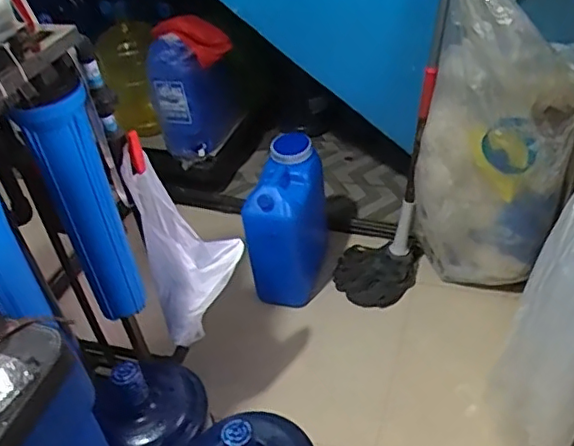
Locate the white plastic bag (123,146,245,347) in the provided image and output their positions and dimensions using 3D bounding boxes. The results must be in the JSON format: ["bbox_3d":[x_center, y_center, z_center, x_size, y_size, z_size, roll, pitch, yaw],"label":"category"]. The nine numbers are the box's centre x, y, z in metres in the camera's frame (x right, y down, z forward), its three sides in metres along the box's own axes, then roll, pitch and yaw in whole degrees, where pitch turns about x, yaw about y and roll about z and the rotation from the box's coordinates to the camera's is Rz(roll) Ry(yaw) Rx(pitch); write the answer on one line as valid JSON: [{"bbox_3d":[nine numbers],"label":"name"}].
[{"bbox_3d":[-0.212,0.042,1.316,0.218,0.457,0.153,-25,15,-21],"label":"white plastic bag"}]

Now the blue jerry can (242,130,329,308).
[{"bbox_3d":[0.006,0.009,1.805,0.188,0.424,0.332,4,40,13],"label":"blue jerry can"}]

